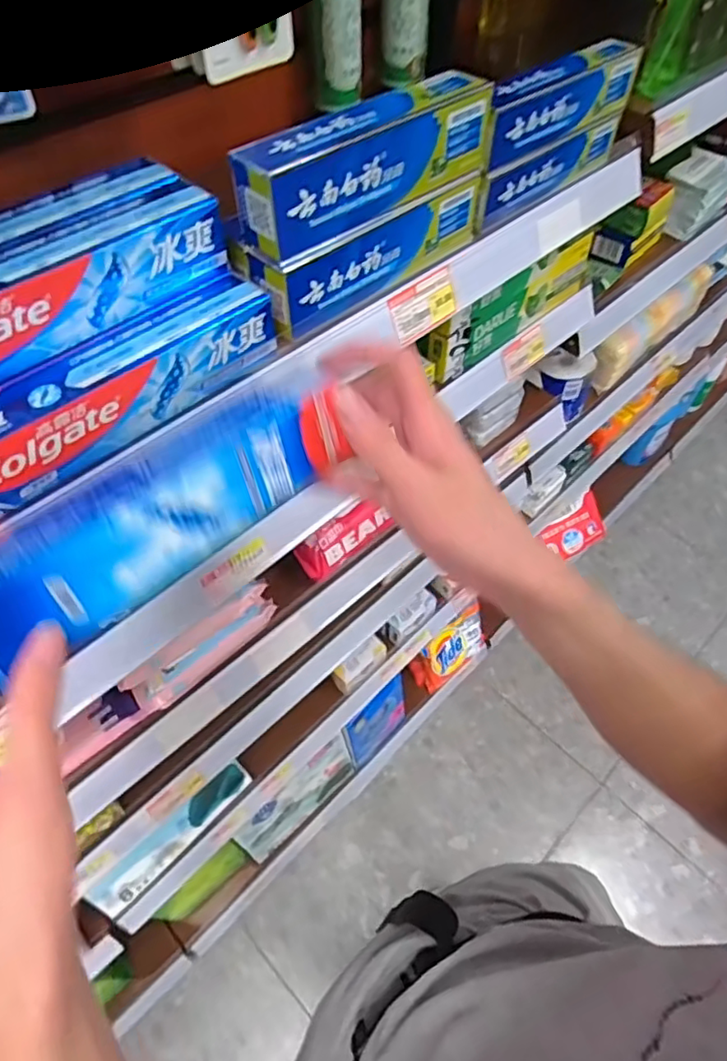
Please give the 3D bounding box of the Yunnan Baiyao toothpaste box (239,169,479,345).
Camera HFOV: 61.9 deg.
[{"bbox_3d":[0.010,-0.208,0.443,0.195,0.052,0.039,-35,63,-22],"label":"Yunnan Baiyao toothpaste box"}]

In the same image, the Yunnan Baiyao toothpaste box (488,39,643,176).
[{"bbox_3d":[0.154,-0.342,0.485,0.173,0.049,0.033,-34,63,-22],"label":"Yunnan Baiyao toothpaste box"}]

